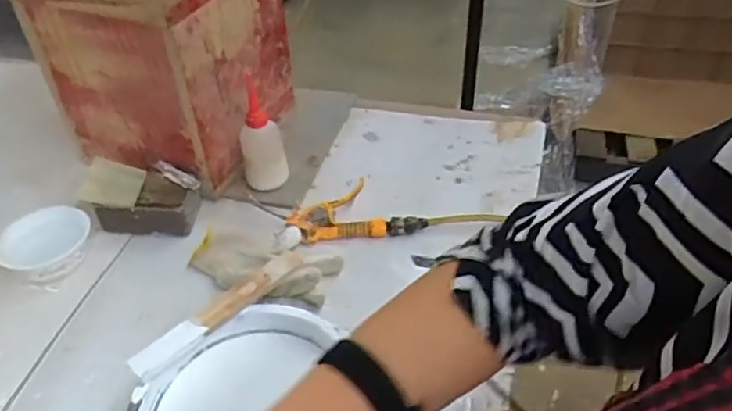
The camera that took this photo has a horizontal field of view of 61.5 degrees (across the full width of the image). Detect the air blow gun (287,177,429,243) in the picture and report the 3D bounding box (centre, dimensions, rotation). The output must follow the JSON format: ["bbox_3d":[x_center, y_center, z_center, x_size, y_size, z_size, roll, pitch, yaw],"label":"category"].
[{"bbox_3d":[-0.013,0.009,0.843,0.177,0.026,0.079,-5,46,-1],"label":"air blow gun"}]

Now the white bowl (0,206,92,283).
[{"bbox_3d":[-0.415,0.052,0.806,0.098,0.057,0.104,-2,46,2],"label":"white bowl"}]

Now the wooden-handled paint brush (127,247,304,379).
[{"bbox_3d":[-0.149,0.107,0.638,0.024,0.023,0.202,33,56,31],"label":"wooden-handled paint brush"}]

